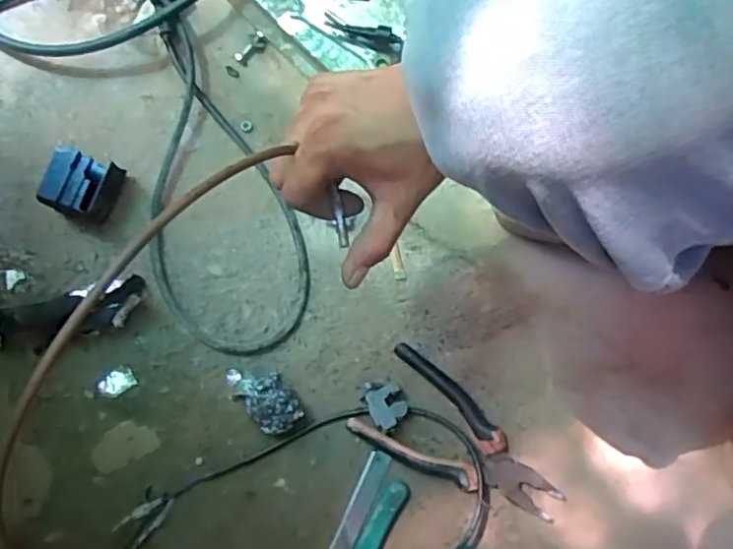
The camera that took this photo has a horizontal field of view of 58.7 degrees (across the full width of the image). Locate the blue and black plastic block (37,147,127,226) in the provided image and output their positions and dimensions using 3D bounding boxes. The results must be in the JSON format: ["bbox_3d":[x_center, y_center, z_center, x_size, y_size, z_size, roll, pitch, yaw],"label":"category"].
[{"bbox_3d":[-0.270,-0.082,0.621,0.057,0.047,0.059,16,80,4],"label":"blue and black plastic block"}]

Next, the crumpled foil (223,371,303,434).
[{"bbox_3d":[-0.093,0.109,0.583,0.074,0.035,0.042,43,83,8],"label":"crumpled foil"}]

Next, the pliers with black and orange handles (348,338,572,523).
[{"bbox_3d":[0.083,0.153,0.578,0.187,0.015,0.091,35,82,7],"label":"pliers with black and orange handles"}]

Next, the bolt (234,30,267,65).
[{"bbox_3d":[-0.117,-0.231,0.664,0.020,0.009,0.039,43,83,8],"label":"bolt"}]

